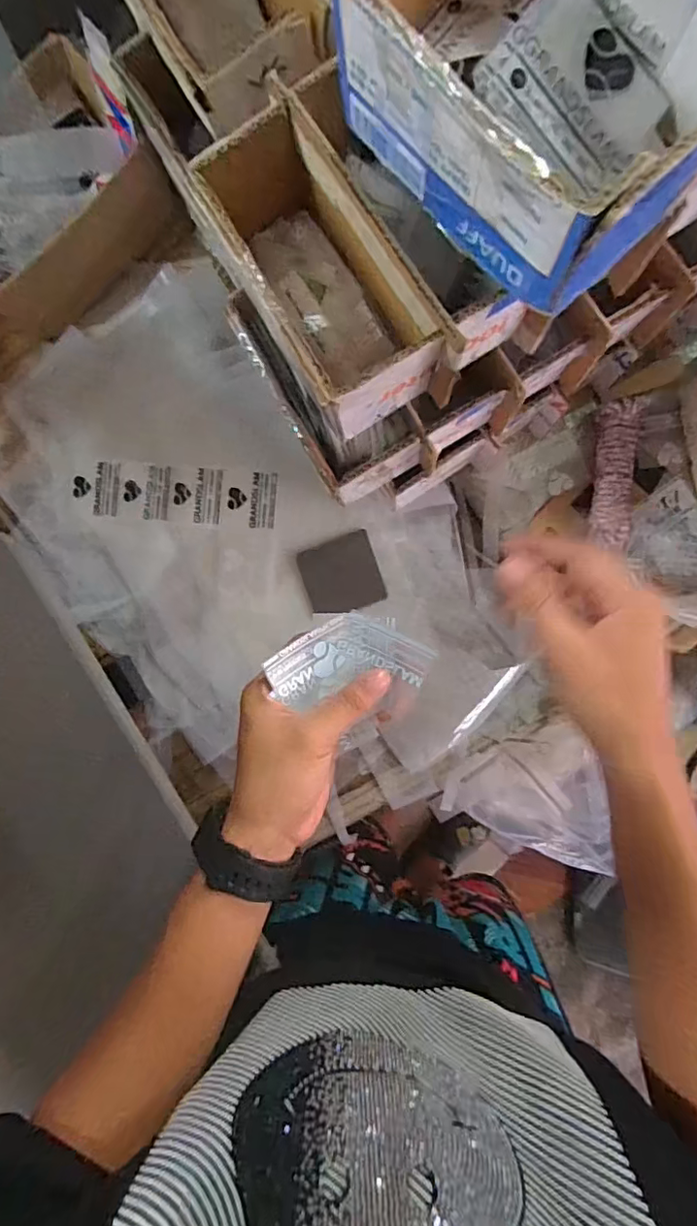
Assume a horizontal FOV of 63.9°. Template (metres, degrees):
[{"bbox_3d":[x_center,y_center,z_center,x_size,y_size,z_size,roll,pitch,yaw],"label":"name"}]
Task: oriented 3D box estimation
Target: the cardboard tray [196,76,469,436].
[{"bbox_3d":[-0.017,-0.193,0.328,0.079,0.067,0.173,-35,87,7],"label":"cardboard tray"}]

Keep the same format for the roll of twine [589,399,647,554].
[{"bbox_3d":[0.238,-0.123,0.496,0.036,0.025,0.129,5,92,7],"label":"roll of twine"}]

